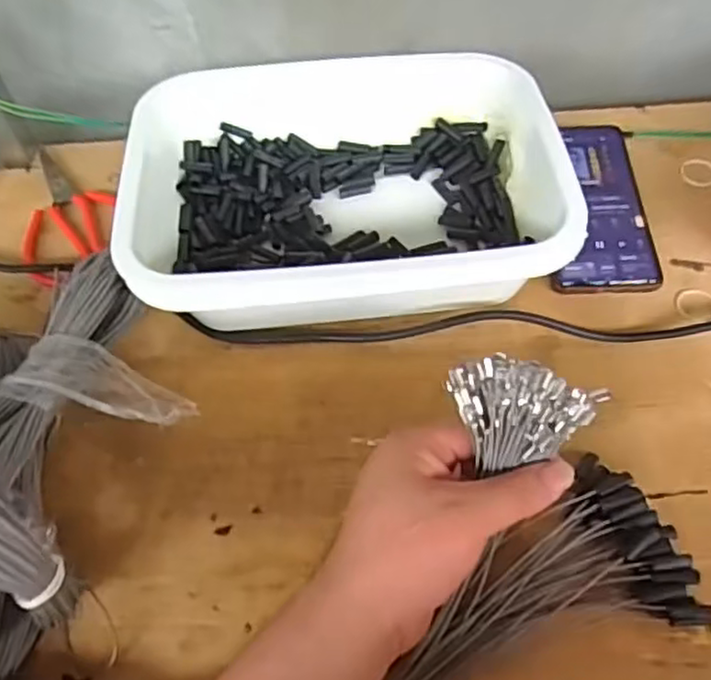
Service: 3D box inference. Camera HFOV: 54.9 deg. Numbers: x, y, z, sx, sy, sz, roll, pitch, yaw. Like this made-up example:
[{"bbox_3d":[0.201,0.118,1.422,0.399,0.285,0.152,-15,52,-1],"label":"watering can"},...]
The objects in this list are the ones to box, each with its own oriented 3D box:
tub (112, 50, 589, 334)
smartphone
[{"bbox_3d":[-0.007,-0.112,0.499,0.289,0.088,0.213,-6,56,-1],"label":"tub"},{"bbox_3d":[0.183,-0.104,0.526,0.073,0.015,0.163,0,56,4],"label":"smartphone"}]

